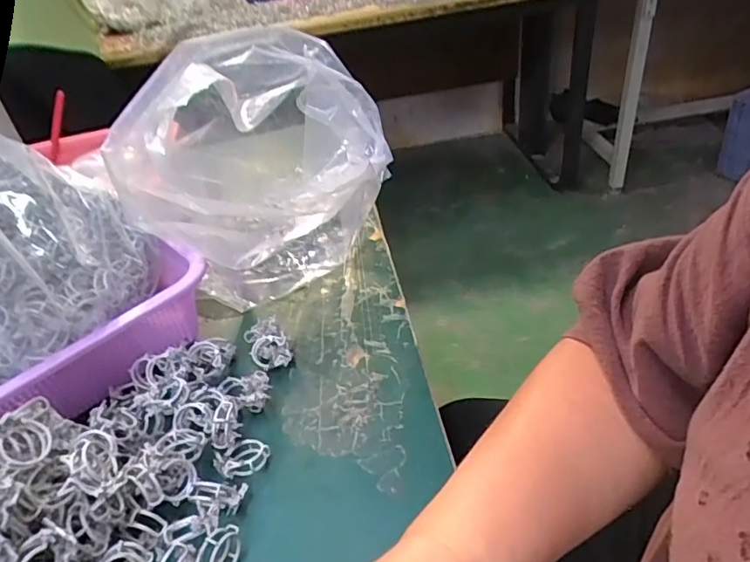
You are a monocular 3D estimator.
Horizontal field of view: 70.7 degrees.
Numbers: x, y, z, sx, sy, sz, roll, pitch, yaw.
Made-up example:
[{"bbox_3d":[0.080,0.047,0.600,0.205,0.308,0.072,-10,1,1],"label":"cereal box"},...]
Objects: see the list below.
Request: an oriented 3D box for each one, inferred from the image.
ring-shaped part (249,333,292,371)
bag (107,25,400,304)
[{"bbox_3d":[-0.079,0.055,0.406,0.030,0.021,0.024,-12,35,-3],"label":"ring-shaped part"},{"bbox_3d":[-0.092,-0.089,0.447,0.217,0.198,0.117,-22,37,-16],"label":"bag"}]

